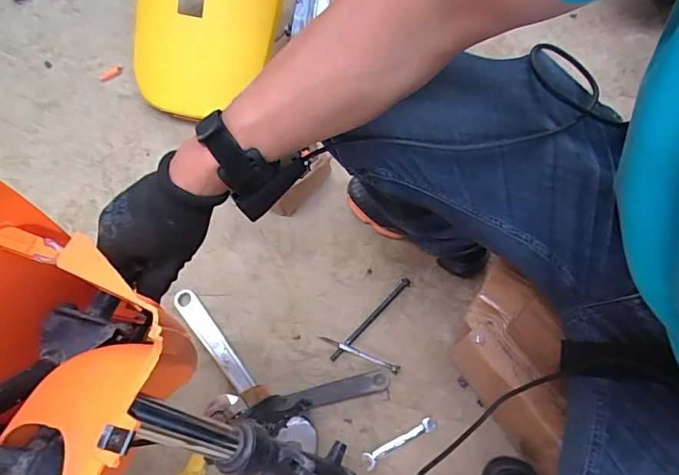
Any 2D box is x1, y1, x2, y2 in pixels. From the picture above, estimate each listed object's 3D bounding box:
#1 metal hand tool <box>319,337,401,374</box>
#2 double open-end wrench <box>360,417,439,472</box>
[{"bbox_3d":[0.033,0.193,0.723,0.139,0.012,0.014,20,73,9],"label":"metal hand tool"},{"bbox_3d":[0.098,0.325,0.696,0.125,0.006,0.023,-27,72,-7],"label":"double open-end wrench"}]

